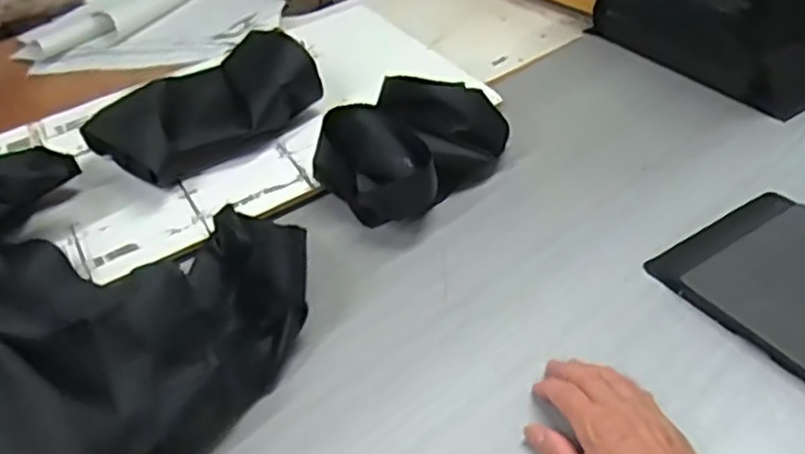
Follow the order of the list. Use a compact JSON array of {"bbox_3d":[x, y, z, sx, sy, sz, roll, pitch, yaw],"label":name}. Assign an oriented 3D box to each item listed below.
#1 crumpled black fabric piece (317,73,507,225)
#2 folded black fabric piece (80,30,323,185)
[{"bbox_3d":[0.009,-0.083,0.739,0.123,0.089,0.179,28,51,33],"label":"crumpled black fabric piece"},{"bbox_3d":[-0.208,-0.121,0.794,0.233,0.079,0.117,-32,47,-27],"label":"folded black fabric piece"}]

